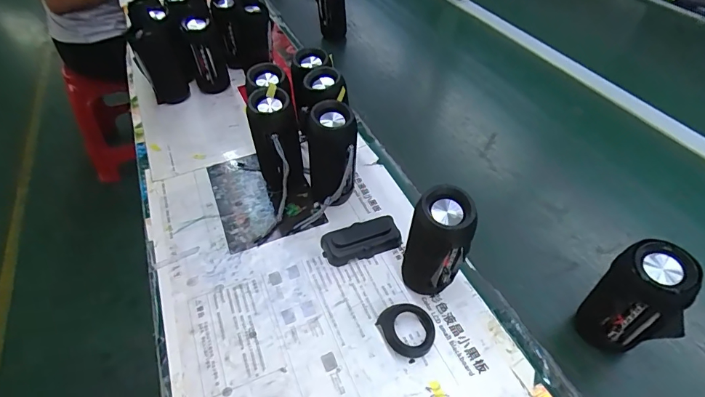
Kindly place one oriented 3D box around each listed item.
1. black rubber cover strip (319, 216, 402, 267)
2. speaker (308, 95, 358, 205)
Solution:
[{"bbox_3d":[0.012,0.057,0.565,0.104,0.026,0.050,-16,47,-14],"label":"black rubber cover strip"},{"bbox_3d":[-0.029,-0.057,0.581,0.066,0.153,0.071,-6,45,-3],"label":"speaker"}]

